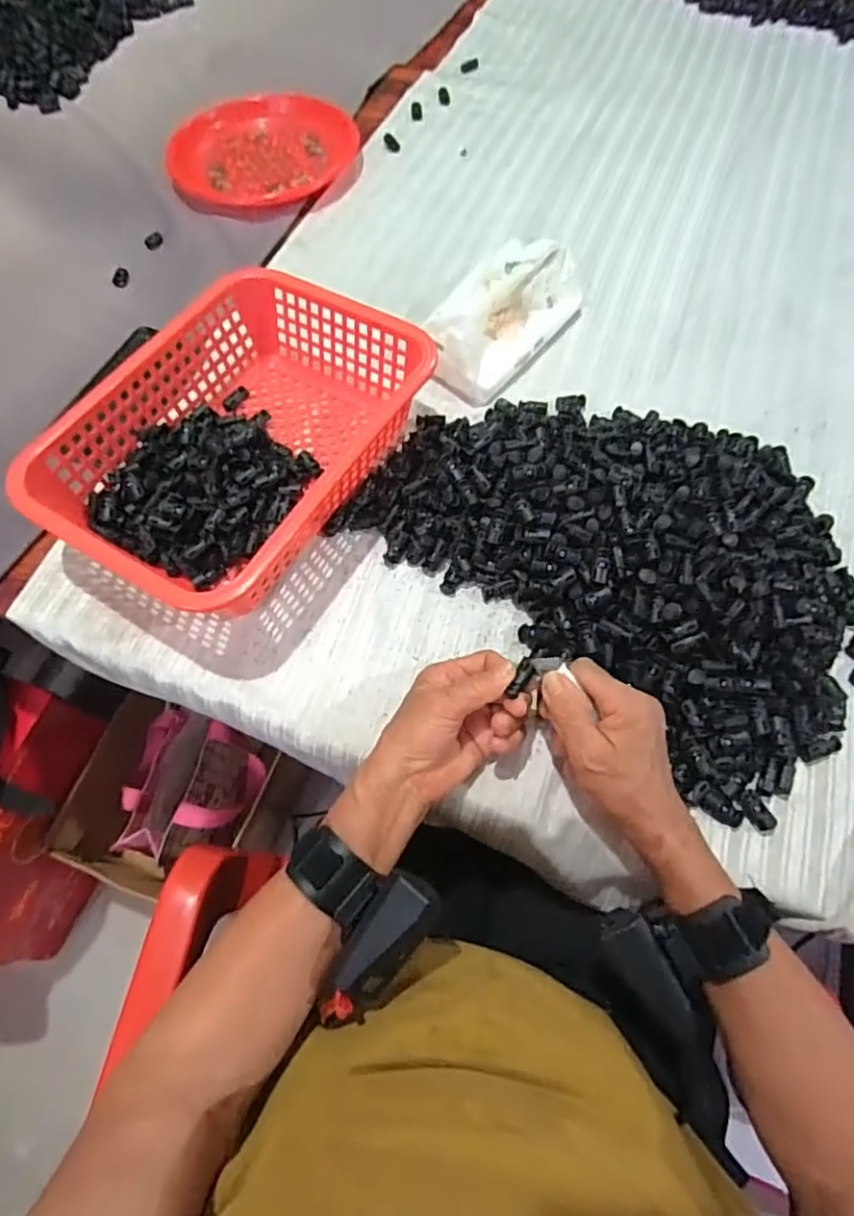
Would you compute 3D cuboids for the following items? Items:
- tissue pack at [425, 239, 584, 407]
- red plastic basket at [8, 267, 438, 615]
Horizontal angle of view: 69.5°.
[{"bbox_3d":[0.075,-0.279,0.576,0.094,0.067,0.175,28,69,14],"label":"tissue pack"},{"bbox_3d":[-0.148,-0.135,0.506,0.208,0.081,0.293,30,70,15],"label":"red plastic basket"}]

